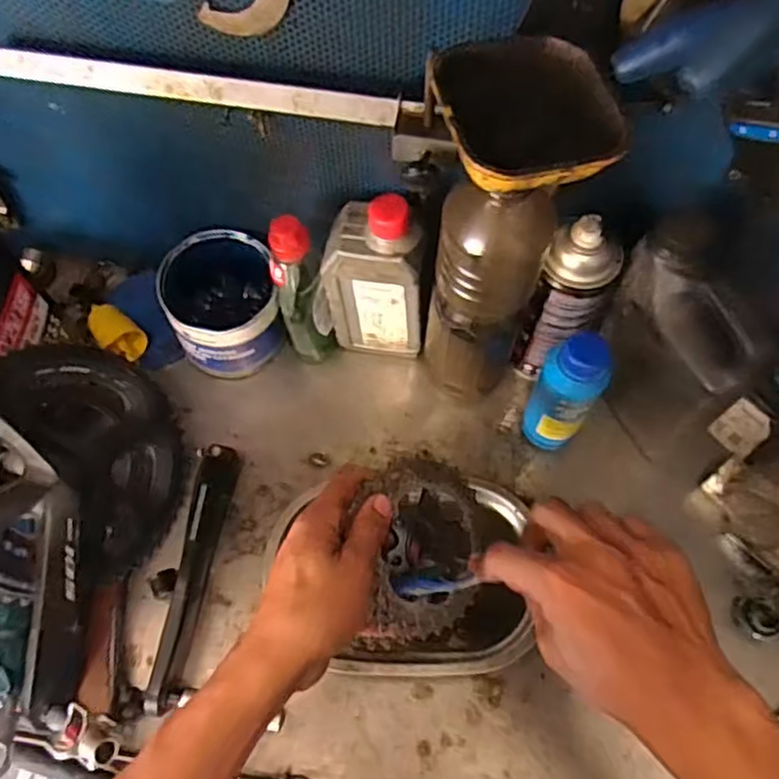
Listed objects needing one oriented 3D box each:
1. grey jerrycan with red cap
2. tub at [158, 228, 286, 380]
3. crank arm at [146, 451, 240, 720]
[{"bbox_3d":[-0.012,-0.091,0.577,0.086,0.174,0.049,9,64,6],"label":"grey jerrycan with red cap"},{"bbox_3d":[-0.153,-0.074,0.628,0.096,0.091,0.099,-1,64,1],"label":"tub"},{"bbox_3d":[-0.156,0.144,0.552,0.020,0.042,0.206,6,64,5],"label":"crank arm"}]

